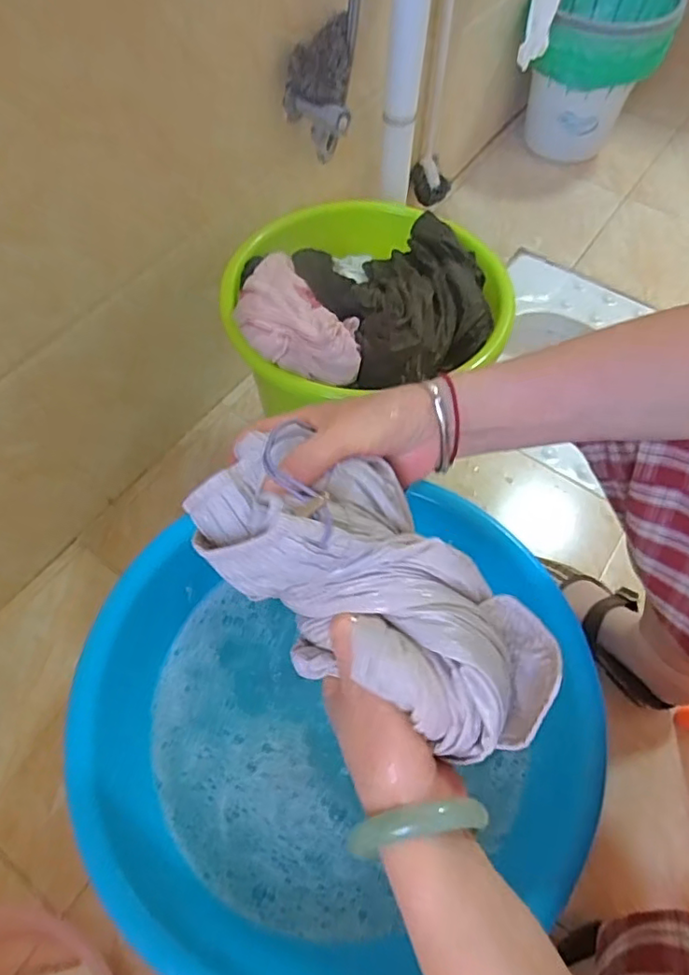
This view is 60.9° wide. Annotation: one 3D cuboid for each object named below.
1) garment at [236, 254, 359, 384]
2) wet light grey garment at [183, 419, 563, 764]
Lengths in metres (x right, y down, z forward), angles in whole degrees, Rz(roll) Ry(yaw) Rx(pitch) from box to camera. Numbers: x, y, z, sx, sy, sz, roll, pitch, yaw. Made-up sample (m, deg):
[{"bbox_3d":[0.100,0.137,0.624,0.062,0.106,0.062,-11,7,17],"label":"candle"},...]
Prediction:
[{"bbox_3d":[-0.042,-0.163,0.581,0.141,0.053,0.094,31,62,18],"label":"garment"},{"bbox_3d":[0.016,0.049,0.316,0.218,0.073,0.107,34,62,9],"label":"wet light grey garment"}]

